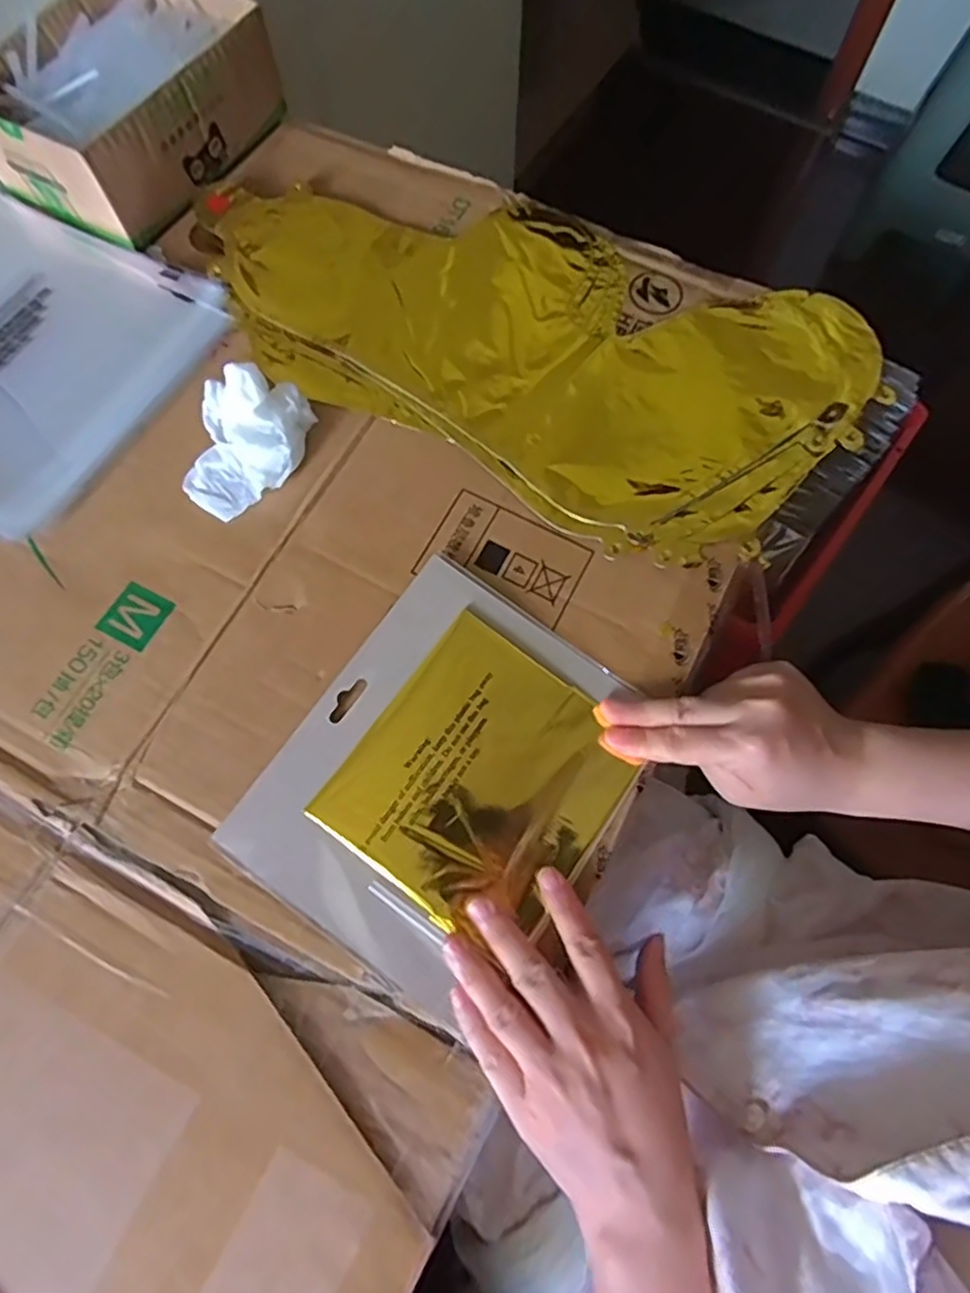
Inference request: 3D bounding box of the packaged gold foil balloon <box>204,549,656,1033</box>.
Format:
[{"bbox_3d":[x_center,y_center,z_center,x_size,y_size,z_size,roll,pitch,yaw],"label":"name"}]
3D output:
[{"bbox_3d":[-0.018,0.067,0.363,0.159,0.010,0.197,34,74,6],"label":"packaged gold foil balloon"}]

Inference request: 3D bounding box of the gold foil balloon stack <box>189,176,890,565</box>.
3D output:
[{"bbox_3d":[0.023,-0.221,0.460,0.437,0.017,0.237,30,72,11],"label":"gold foil balloon stack"}]

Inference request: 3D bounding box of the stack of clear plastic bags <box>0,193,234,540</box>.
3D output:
[{"bbox_3d":[-0.315,-0.199,0.450,0.226,0.012,0.210,29,72,10],"label":"stack of clear plastic bags"}]

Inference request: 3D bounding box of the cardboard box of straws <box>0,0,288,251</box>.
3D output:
[{"bbox_3d":[-0.250,-0.388,0.487,0.138,0.066,0.191,26,71,9],"label":"cardboard box of straws"}]

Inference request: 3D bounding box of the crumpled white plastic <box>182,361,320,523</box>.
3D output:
[{"bbox_3d":[-0.145,-0.124,0.408,0.066,0.037,0.086,6,69,2],"label":"crumpled white plastic"}]

